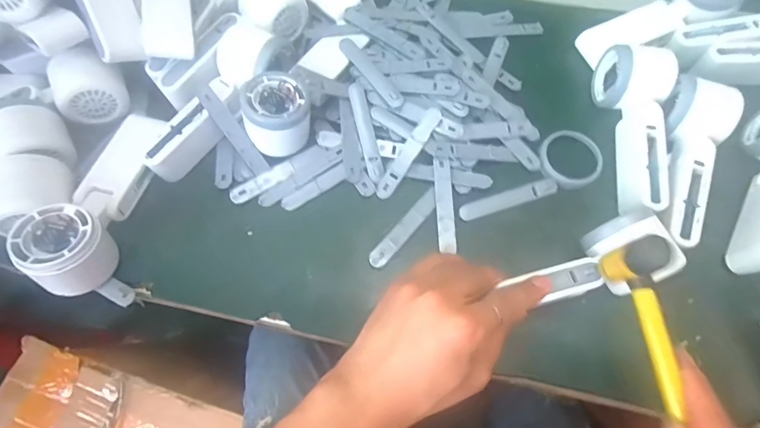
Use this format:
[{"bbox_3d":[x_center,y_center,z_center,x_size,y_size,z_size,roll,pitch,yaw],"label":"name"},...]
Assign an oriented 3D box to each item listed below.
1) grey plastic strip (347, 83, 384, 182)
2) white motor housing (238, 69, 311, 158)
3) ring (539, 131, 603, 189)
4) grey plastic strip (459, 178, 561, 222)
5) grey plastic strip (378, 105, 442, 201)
[{"bbox_3d":[-0.013,-0.077,0.400,0.017,0.006,0.094,-13,84,-7],"label":"grey plastic strip"},{"bbox_3d":[-0.091,-0.090,0.383,0.058,0.050,0.061,-21,69,-10],"label":"white motor housing"},{"bbox_3d":[0.182,-0.055,0.403,0.064,0.010,0.057,-41,74,-16],"label":"ring"},{"bbox_3d":[0.117,-0.015,0.388,0.094,0.004,0.016,-17,69,-8],"label":"grey plastic strip"},{"bbox_3d":[0.026,-0.055,0.390,0.015,0.005,0.093,32,87,11],"label":"grey plastic strip"}]

